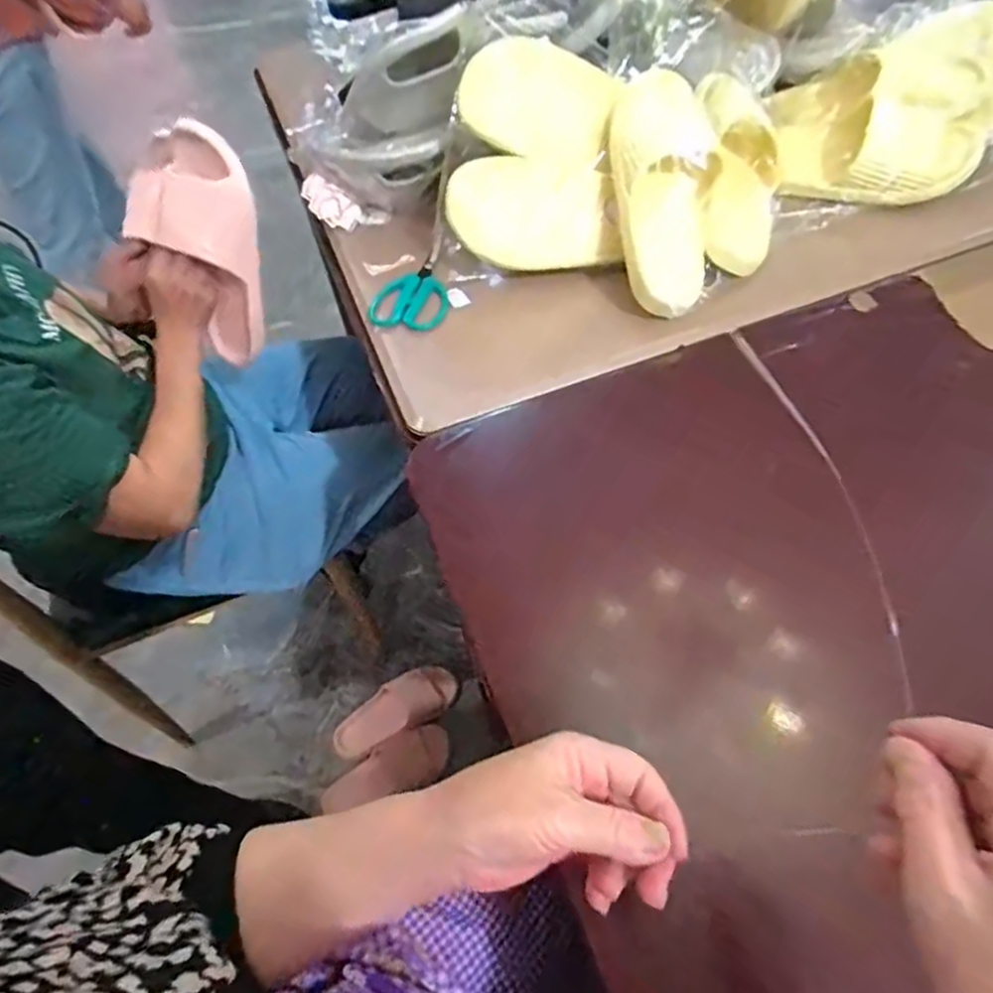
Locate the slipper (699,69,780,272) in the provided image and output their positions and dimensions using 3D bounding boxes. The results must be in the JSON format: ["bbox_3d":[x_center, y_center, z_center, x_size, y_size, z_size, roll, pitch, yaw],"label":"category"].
[{"bbox_3d":[0.265,-0.351,0.719,0.093,0.125,0.192,2,56,7],"label":"slipper"}]

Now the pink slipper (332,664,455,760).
[{"bbox_3d":[-0.190,0.400,1.251,0.242,0.050,0.102,-35,60,-18],"label":"pink slipper"}]

